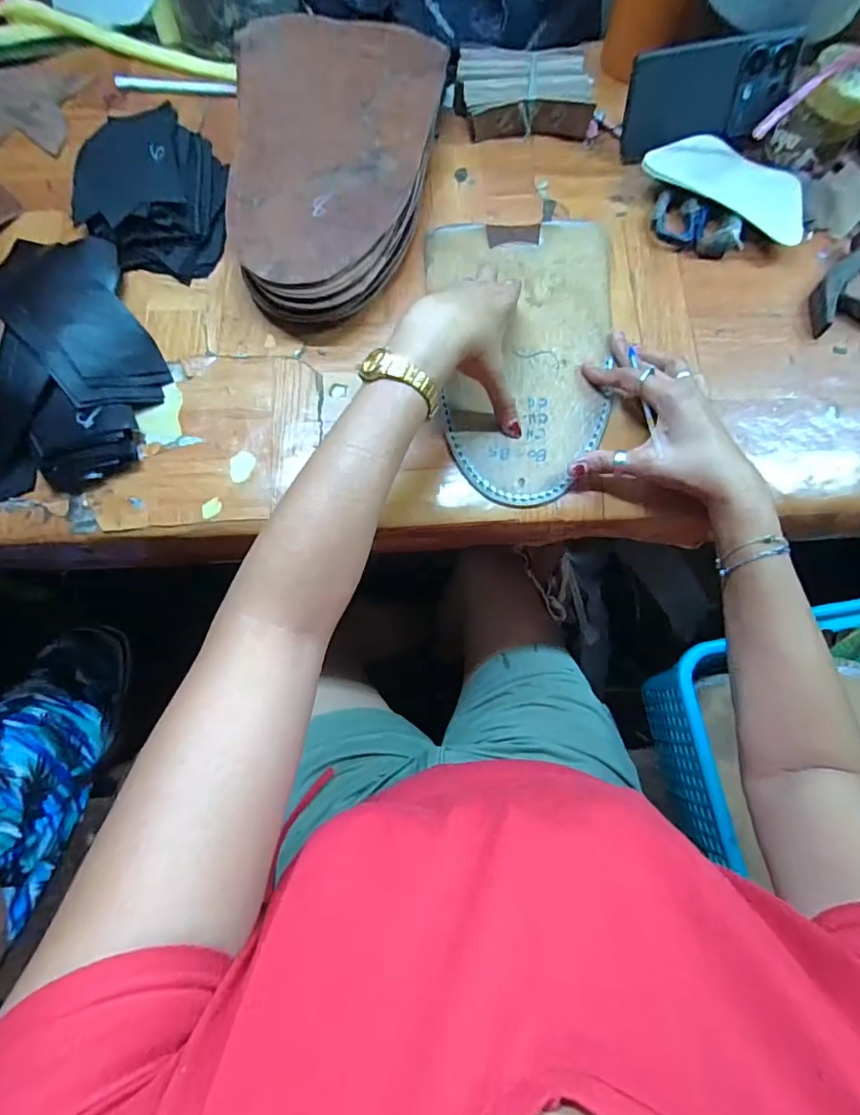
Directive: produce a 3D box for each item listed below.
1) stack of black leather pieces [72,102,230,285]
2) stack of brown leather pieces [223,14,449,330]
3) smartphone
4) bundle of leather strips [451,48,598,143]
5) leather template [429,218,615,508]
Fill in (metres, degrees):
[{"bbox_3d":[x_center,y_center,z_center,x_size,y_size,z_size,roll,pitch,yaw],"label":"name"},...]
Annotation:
[{"bbox_3d":[-0.264,-0.350,0.478,0.137,0.038,0.163,7,76,2],"label":"stack of black leather pieces"},{"bbox_3d":[-0.083,-0.365,0.472,0.193,0.051,0.321,-3,76,0],"label":"stack of brown leather pieces"},{"bbox_3d":[0.270,-0.452,0.487,0.155,0.079,0.011,-12,51,4],"label":"smartphone"},{"bbox_3d":[0.096,-0.477,0.515,0.135,0.032,0.081,-2,76,0],"label":"bundle of leather strips"},{"bbox_3d":[0.084,-0.187,0.456,0.166,0.012,0.292,0,74,2],"label":"leather template"}]

